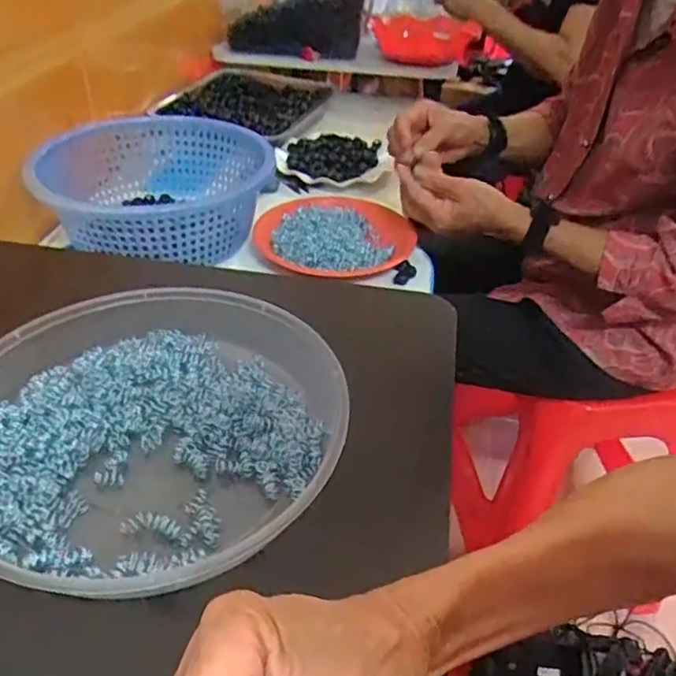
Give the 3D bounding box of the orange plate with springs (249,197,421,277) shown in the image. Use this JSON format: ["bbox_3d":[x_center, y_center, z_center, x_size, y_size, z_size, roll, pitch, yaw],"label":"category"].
[{"bbox_3d":[-0.006,-0.117,0.767,0.174,0.038,0.182,2,38,-2],"label":"orange plate with springs"}]

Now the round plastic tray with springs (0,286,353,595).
[{"bbox_3d":[-0.117,0.050,0.383,0.212,0.052,0.227,2,38,-2],"label":"round plastic tray with springs"}]

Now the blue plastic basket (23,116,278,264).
[{"bbox_3d":[-0.215,-0.175,0.761,0.253,0.098,0.273,1,38,-4],"label":"blue plastic basket"}]

